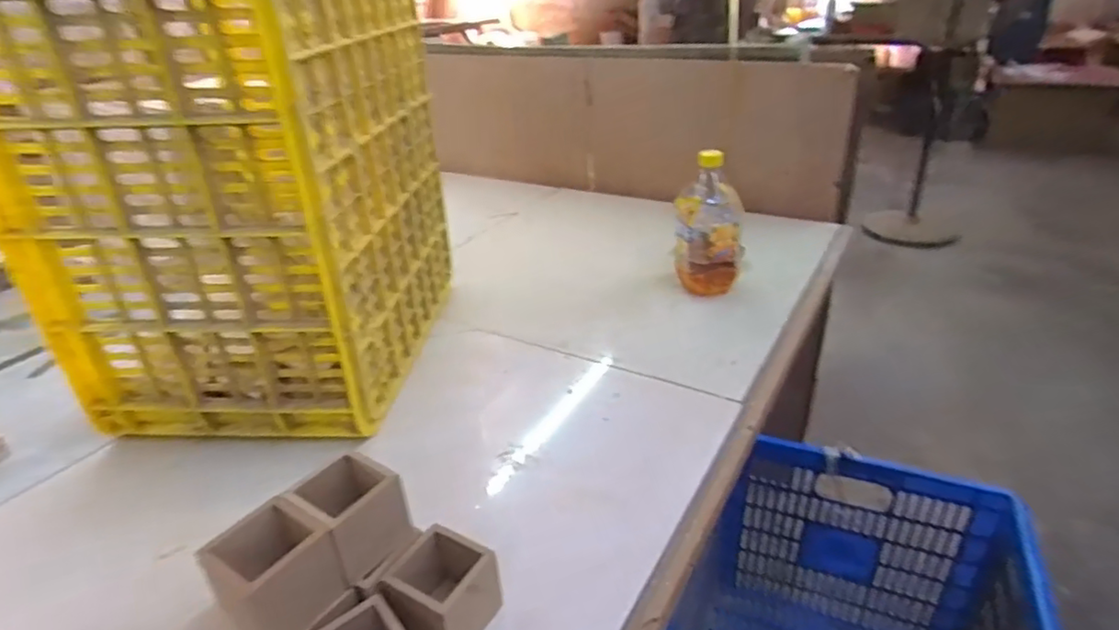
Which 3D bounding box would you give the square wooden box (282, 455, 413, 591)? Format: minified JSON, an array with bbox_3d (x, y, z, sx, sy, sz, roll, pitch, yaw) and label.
[{"bbox_3d":[-0.157,0.148,0.470,0.067,0.059,0.070,19,36,34],"label":"square wooden box"}]

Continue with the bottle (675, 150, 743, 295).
[{"bbox_3d":[0.219,-0.133,0.910,0.097,0.181,0.084,5,30,13],"label":"bottle"}]

